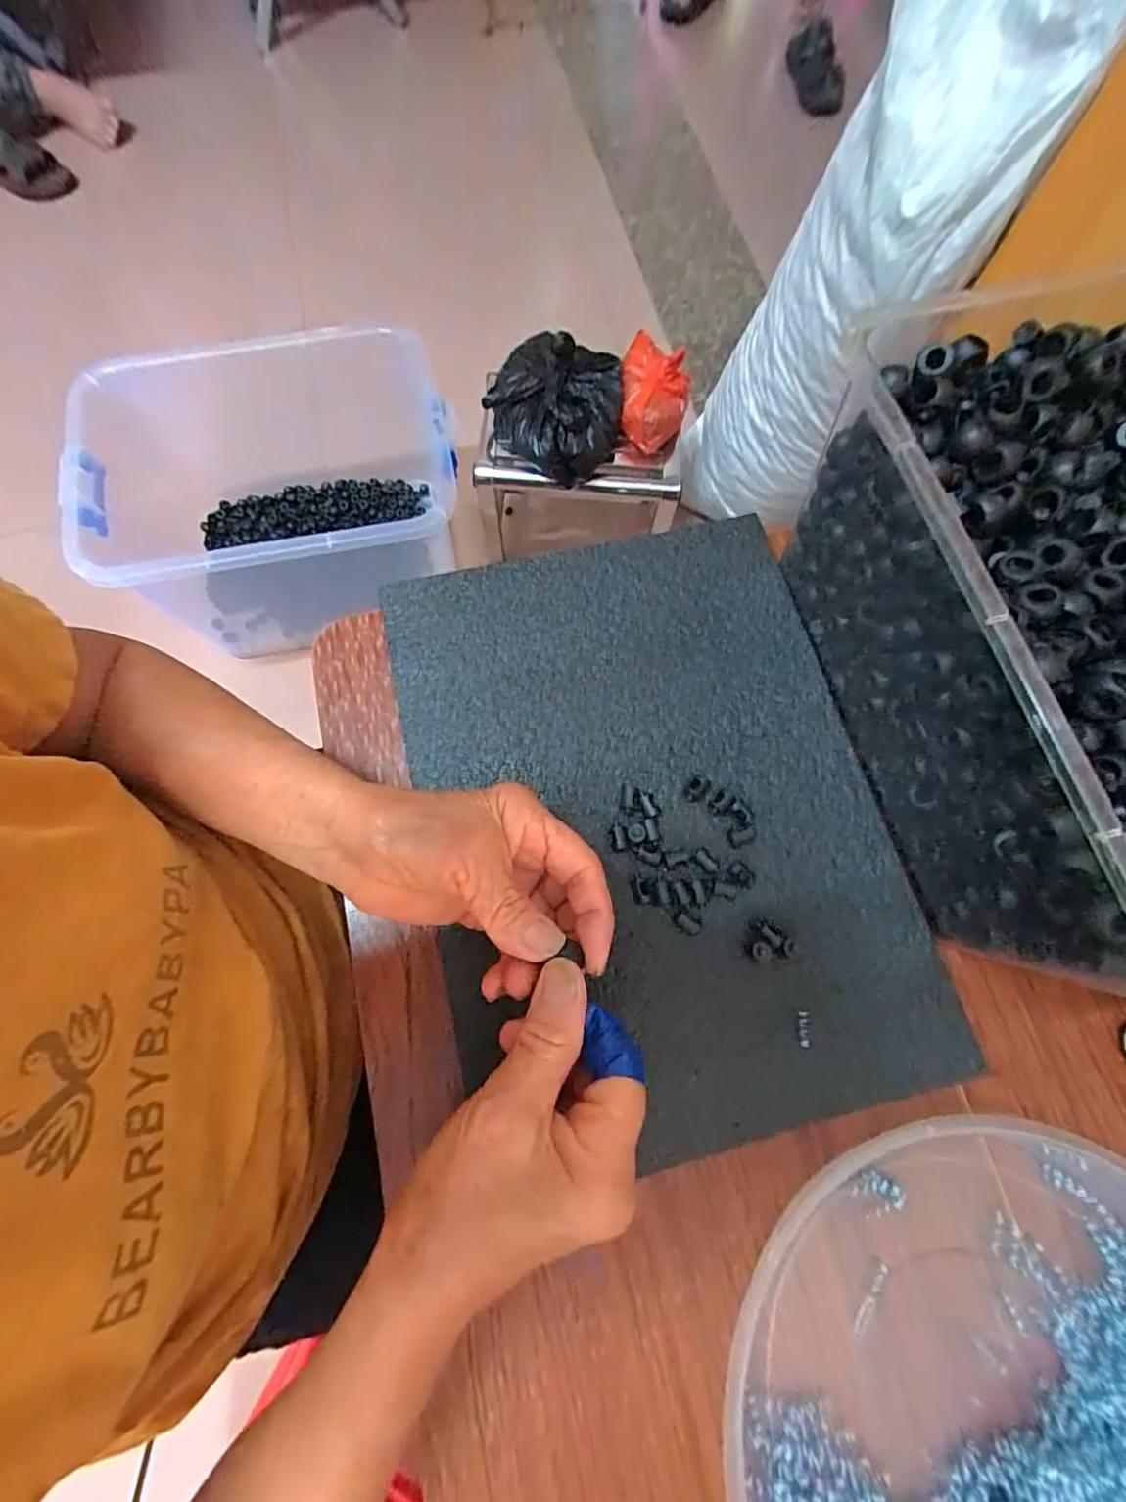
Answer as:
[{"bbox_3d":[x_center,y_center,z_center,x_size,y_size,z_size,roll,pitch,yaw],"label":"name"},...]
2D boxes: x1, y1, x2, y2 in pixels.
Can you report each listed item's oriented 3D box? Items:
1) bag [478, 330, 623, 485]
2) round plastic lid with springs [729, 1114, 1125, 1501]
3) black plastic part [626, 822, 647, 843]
[{"bbox_3d":[-0.011,-0.476,0.765,0.185,0.076,0.182,20,74,6],"label":"bag"},{"bbox_3d":[0.187,0.282,0.222,0.215,0.029,0.229,0,75,1],"label":"round plastic lid with springs"},{"bbox_3d":[0.039,0.044,0.299,0.011,0.005,0.010,17,76,6],"label":"black plastic part"}]

